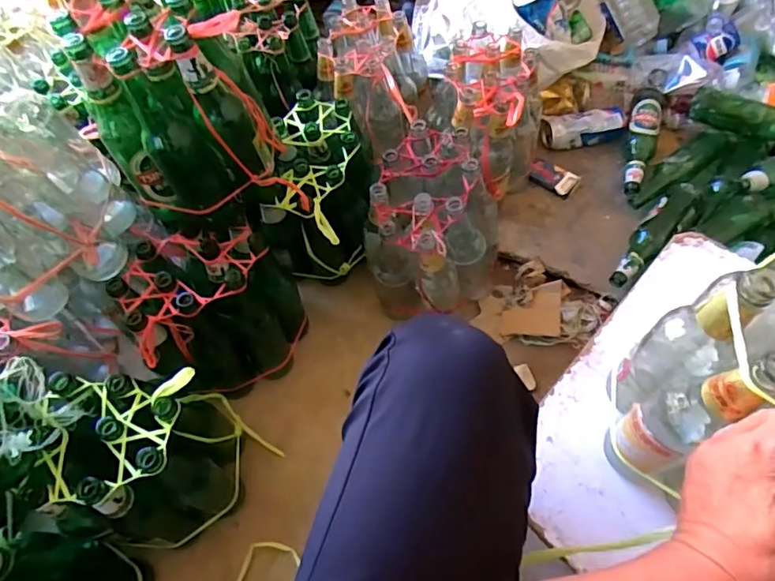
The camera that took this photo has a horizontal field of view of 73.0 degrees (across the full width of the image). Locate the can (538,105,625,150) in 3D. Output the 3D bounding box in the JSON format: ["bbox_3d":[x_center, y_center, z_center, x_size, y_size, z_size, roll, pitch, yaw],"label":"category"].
[{"bbox_3d":[0.416,-0.349,1.117,0.171,0.053,0.077,-11,61,-4],"label":"can"}]

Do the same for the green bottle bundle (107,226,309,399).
[{"bbox_3d":[-0.263,0.021,0.830,0.228,0.241,0.185,-28,63,-13],"label":"green bottle bundle"}]

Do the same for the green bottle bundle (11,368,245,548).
[{"bbox_3d":[-0.316,0.214,0.699,0.184,0.228,0.204,0,61,3],"label":"green bottle bundle"}]

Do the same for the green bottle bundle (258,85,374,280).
[{"bbox_3d":[-0.111,-0.149,0.907,0.159,0.244,0.242,9,62,7],"label":"green bottle bundle"}]

